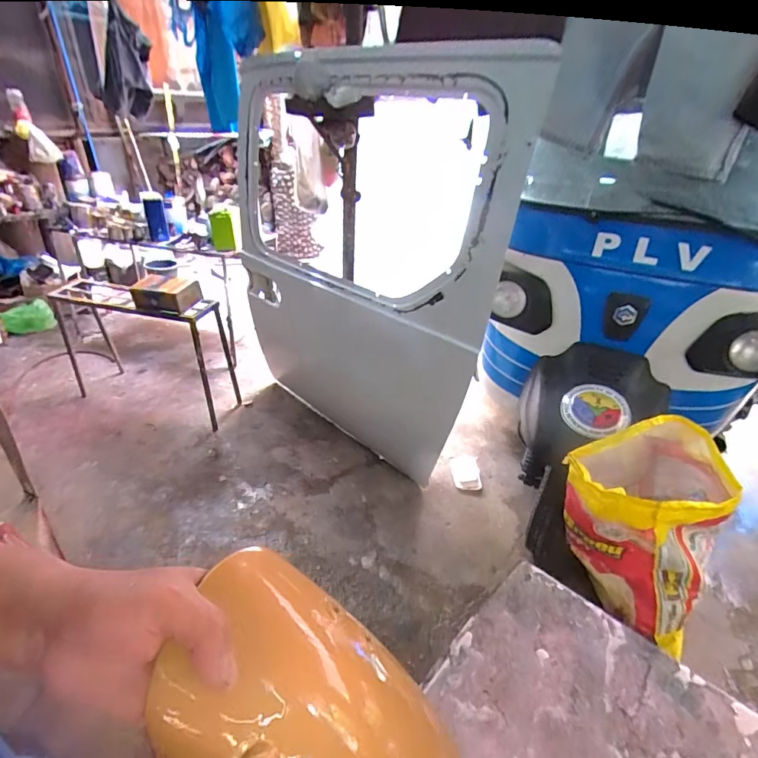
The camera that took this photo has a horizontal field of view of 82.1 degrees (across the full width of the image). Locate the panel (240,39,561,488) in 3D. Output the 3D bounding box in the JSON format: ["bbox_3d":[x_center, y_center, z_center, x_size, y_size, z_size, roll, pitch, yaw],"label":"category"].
[{"bbox_3d":[-0.140,-0.427,1.851,1.417,1.501,0.326,26,37,33],"label":"panel"}]

